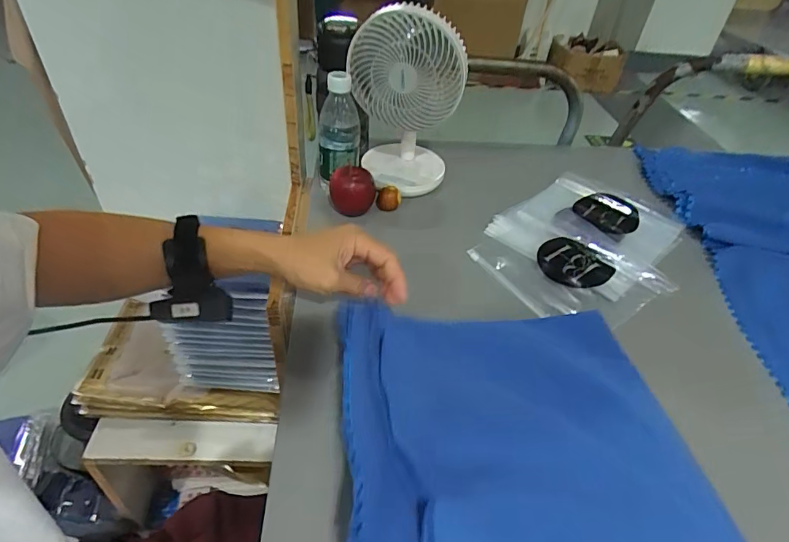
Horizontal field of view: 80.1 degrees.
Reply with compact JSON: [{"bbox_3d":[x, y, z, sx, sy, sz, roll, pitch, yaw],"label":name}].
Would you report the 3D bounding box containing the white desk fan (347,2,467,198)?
[{"bbox_3d":[0.014,-0.233,0.665,0.150,0.246,0.119,4,42,-1],"label":"white desk fan"}]

